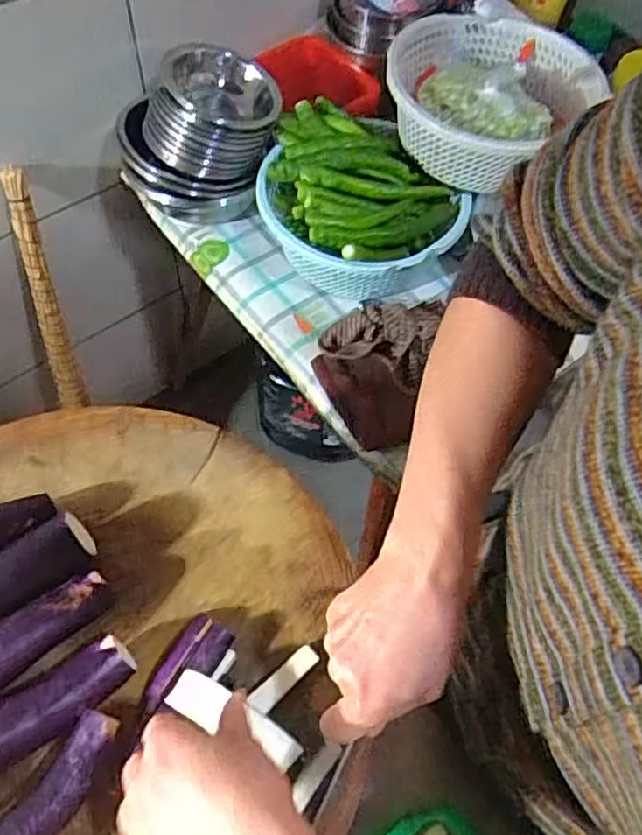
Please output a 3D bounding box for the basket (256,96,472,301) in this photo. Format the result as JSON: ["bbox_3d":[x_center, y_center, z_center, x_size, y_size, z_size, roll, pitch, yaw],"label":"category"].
[{"bbox_3d":[0.051,-0.283,0.907,0.226,0.124,0.271,-37,69,-21],"label":"basket"}]

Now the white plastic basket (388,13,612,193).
[{"bbox_3d":[0.212,-0.428,0.890,0.239,0.092,0.276,40,66,17],"label":"white plastic basket"}]

